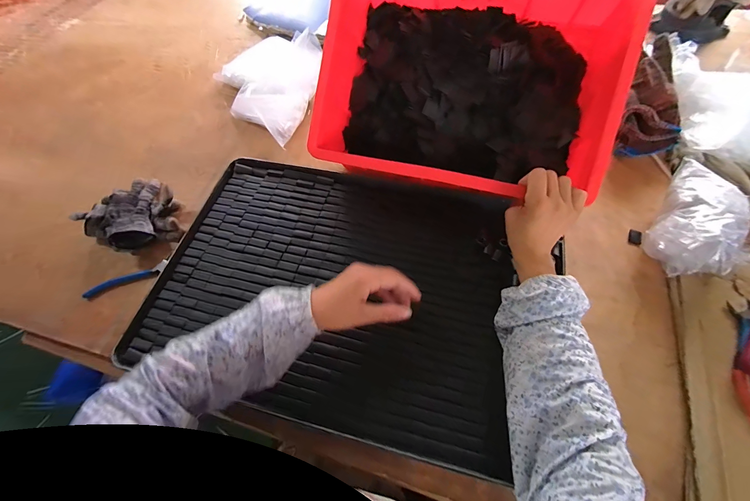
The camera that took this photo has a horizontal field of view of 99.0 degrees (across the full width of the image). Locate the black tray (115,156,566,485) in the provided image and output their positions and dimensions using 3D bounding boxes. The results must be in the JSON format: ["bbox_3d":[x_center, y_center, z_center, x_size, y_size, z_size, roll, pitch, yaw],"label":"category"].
[{"bbox_3d":[-0.050,0.040,0.491,0.556,0.037,0.401,14,66,9],"label":"black tray"}]

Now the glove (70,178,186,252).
[{"bbox_3d":[-0.424,-0.060,0.562,0.174,0.052,0.145,37,68,22],"label":"glove"}]

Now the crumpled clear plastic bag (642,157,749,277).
[{"bbox_3d":[0.478,-0.046,0.477,0.097,0.084,0.169,33,66,20],"label":"crumpled clear plastic bag"}]

